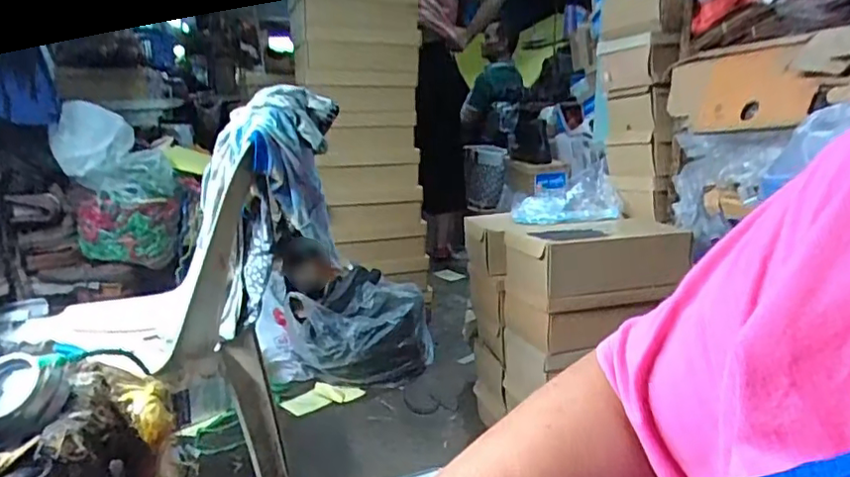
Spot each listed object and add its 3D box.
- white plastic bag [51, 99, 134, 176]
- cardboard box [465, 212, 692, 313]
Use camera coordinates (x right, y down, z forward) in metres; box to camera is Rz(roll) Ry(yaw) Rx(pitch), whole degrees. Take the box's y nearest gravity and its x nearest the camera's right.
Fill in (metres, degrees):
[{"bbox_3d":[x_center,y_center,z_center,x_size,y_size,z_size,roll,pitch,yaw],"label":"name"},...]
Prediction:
[{"bbox_3d":[-0.882,-0.268,1.581,0.186,0.176,0.065,-10,17,-33],"label":"white plastic bag"},{"bbox_3d":[0.305,0.027,1.255,0.358,0.123,0.327,-5,15,-19],"label":"cardboard box"}]

